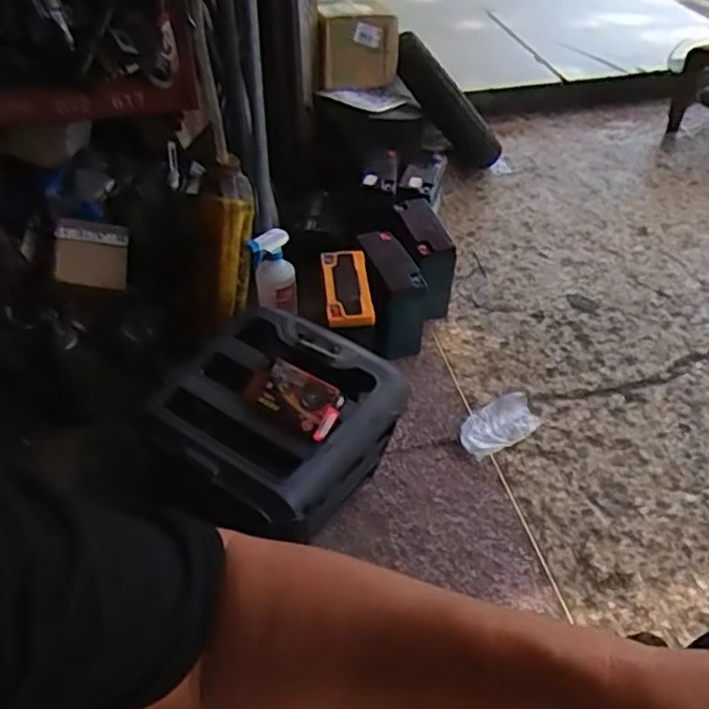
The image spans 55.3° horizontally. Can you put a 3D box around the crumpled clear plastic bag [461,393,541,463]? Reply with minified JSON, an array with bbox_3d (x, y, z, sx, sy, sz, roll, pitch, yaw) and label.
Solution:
[{"bbox_3d":[0.237,0.118,1.126,0.140,0.033,0.081,-23,50,-25],"label":"crumpled clear plastic bag"}]

